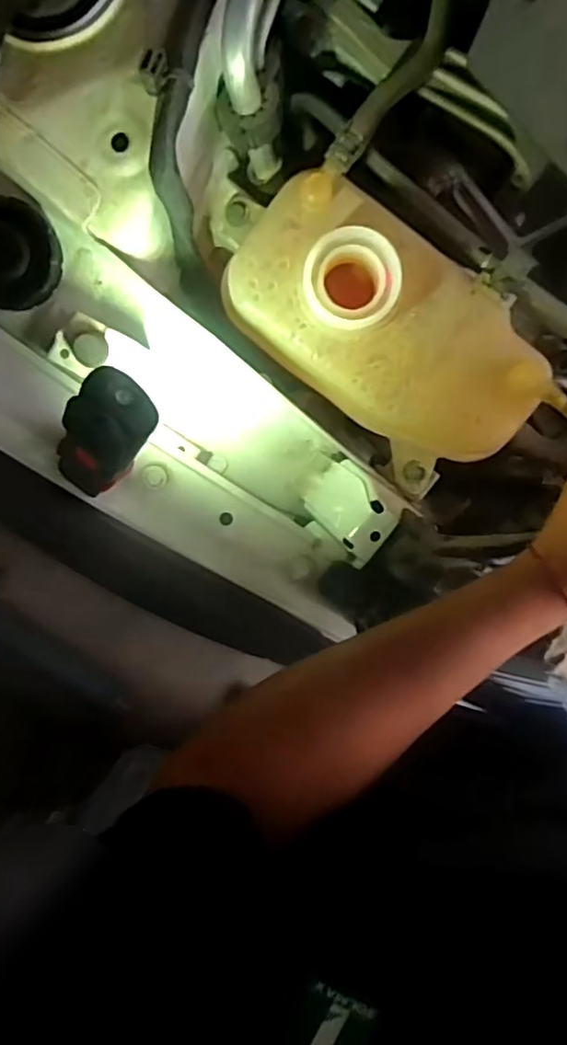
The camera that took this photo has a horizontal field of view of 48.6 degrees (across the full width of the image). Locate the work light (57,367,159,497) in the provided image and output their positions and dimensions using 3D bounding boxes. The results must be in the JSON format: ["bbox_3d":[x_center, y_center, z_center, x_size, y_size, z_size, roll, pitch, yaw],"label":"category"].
[{"bbox_3d":[-0.100,-0.045,0.361,0.043,0.147,0.036,-39,94,-22],"label":"work light"}]

